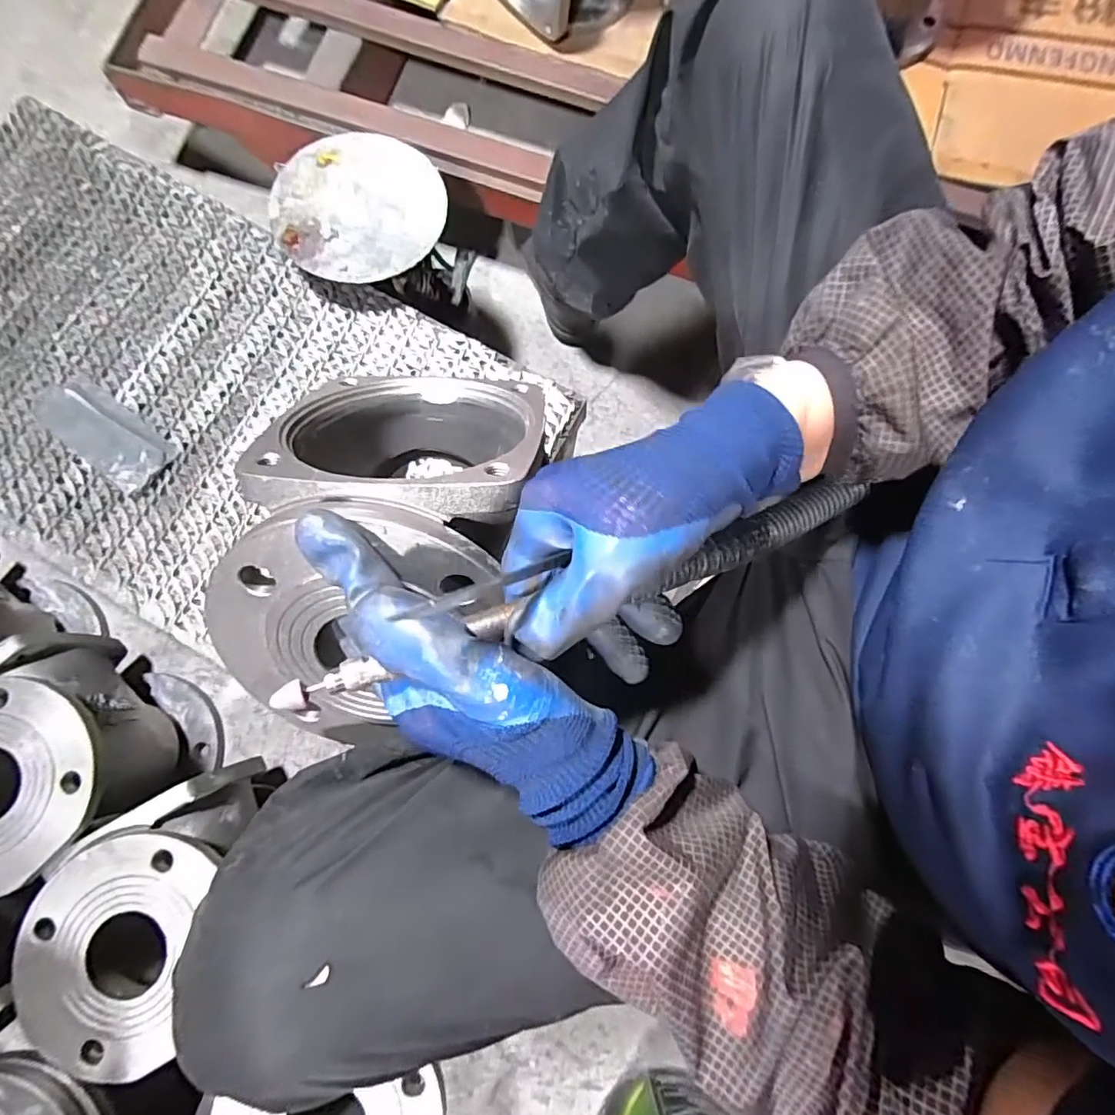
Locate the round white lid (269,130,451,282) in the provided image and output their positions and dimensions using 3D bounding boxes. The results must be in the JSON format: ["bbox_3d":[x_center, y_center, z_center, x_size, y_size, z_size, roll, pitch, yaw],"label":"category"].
[{"bbox_3d":[-0.197,-0.349,0.545,0.165,0.010,0.159,0,79,-1],"label":"round white lid"}]

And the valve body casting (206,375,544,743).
[{"bbox_3d":[-0.095,-0.022,0.327,0.146,0.137,0.216,9,79,0],"label":"valve body casting"}]

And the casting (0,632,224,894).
[{"bbox_3d":[-0.504,0.209,0.558,0.177,0.189,0.192,41,81,6],"label":"casting"}]

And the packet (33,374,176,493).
[{"bbox_3d":[-0.435,-0.120,0.525,0.136,0.020,0.060,35,80,5],"label":"packet"}]

